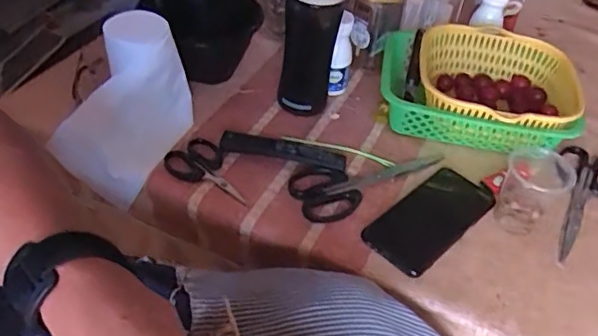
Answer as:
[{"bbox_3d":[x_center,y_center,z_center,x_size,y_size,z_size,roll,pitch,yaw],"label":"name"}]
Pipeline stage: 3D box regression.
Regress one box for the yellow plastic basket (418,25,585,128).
[{"bbox_3d":[0.255,-0.103,0.751,0.203,0.070,0.199,15,44,8],"label":"yellow plastic basket"}]

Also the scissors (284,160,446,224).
[{"bbox_3d":[0.081,0.009,0.669,0.193,0.012,0.077,-21,50,-26],"label":"scissors"}]

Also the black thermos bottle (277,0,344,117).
[{"bbox_3d":[0.014,-0.157,0.690,0.068,0.199,0.065,8,44,1],"label":"black thermos bottle"}]

